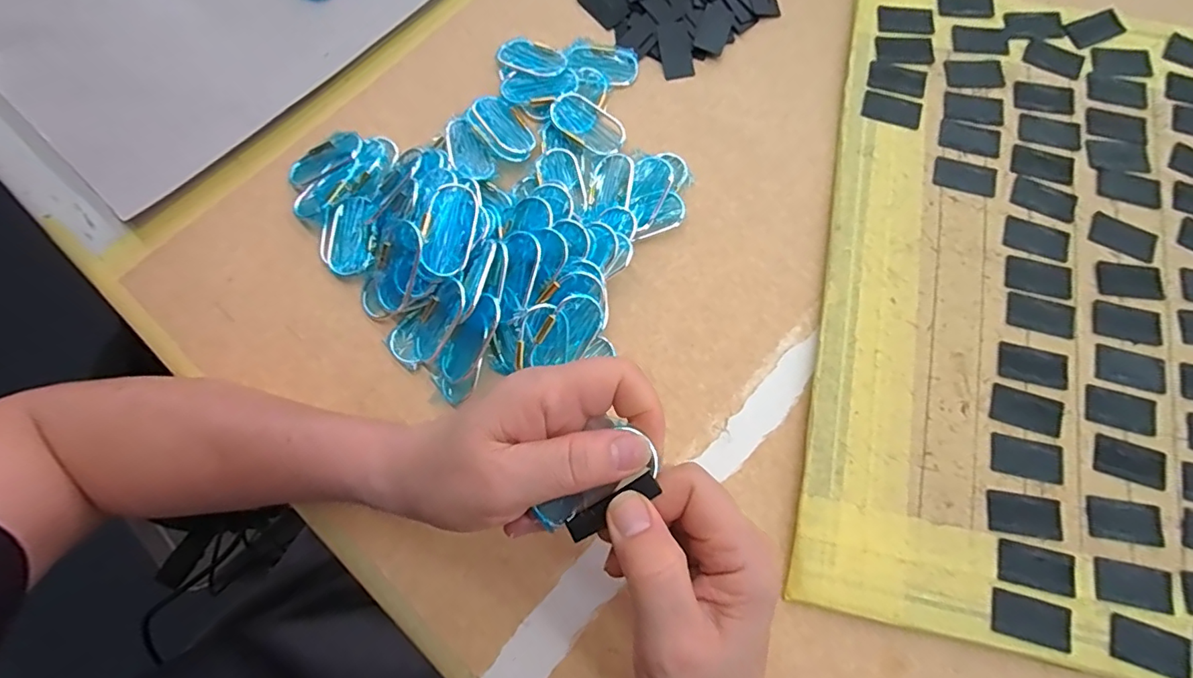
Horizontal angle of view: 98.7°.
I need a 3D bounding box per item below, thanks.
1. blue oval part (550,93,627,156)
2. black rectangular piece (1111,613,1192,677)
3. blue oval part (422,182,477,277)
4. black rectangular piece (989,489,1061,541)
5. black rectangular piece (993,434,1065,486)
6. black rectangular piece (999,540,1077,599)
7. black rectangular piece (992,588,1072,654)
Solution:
[{"bbox_3d":[-0.005,-0.159,0.380,0.059,0.009,0.035,34,78,8],"label":"blue oval part"},{"bbox_3d":[0.309,0.172,0.285,0.042,0.004,0.024,20,72,4],"label":"black rectangular piece"},{"bbox_3d":[-0.093,-0.069,0.322,0.029,0.004,0.058,11,84,-18],"label":"blue oval part"},{"bbox_3d":[0.255,0.105,0.304,0.042,0.004,0.023,9,75,2],"label":"black rectangular piece"},{"bbox_3d":[0.263,0.073,0.312,0.042,0.004,0.023,12,76,3],"label":"black rectangular piece"},{"bbox_3d":[0.255,0.132,0.294,0.042,0.004,0.022,13,76,3],"label":"black rectangular piece"},{"bbox_3d":[0.245,0.158,0.287,0.042,0.004,0.023,16,76,4],"label":"black rectangular piece"}]

